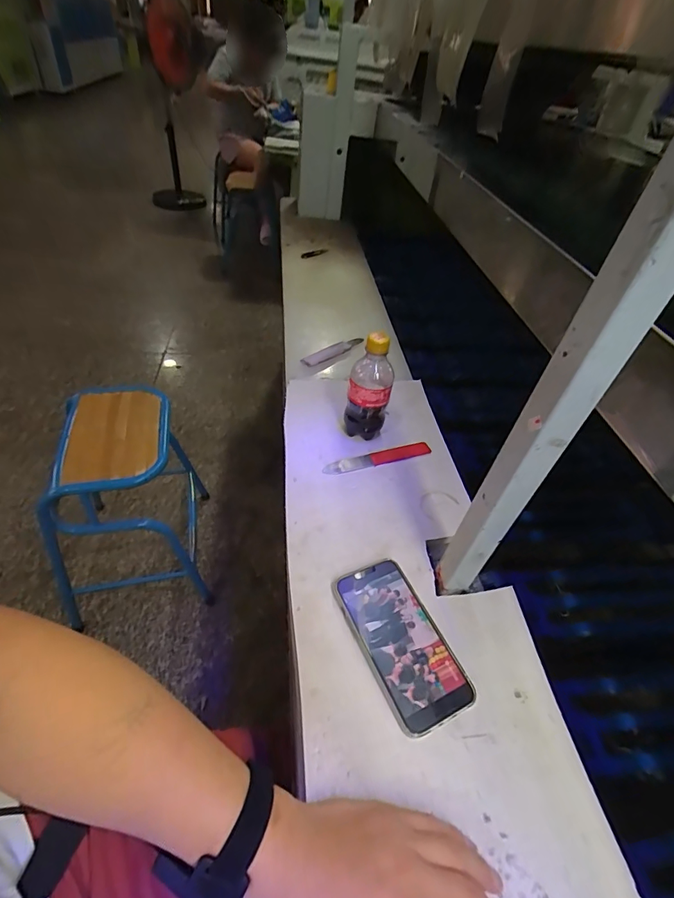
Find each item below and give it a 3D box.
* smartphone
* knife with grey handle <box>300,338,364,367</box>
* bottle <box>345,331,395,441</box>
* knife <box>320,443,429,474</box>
[{"bbox_3d":[0.065,0.193,0.437,0.084,0.014,0.160,-17,49,-22],"label":"smartphone"},{"bbox_3d":[-0.005,-0.193,0.824,0.146,0.014,0.028,-32,57,-33],"label":"knife with grey handle"},{"bbox_3d":[0.046,-0.082,0.605,0.060,0.161,0.054,12,45,5],"label":"bottle"},{"bbox_3d":[0.061,0.014,0.623,0.168,0.005,0.024,-12,48,-18],"label":"knife"}]

